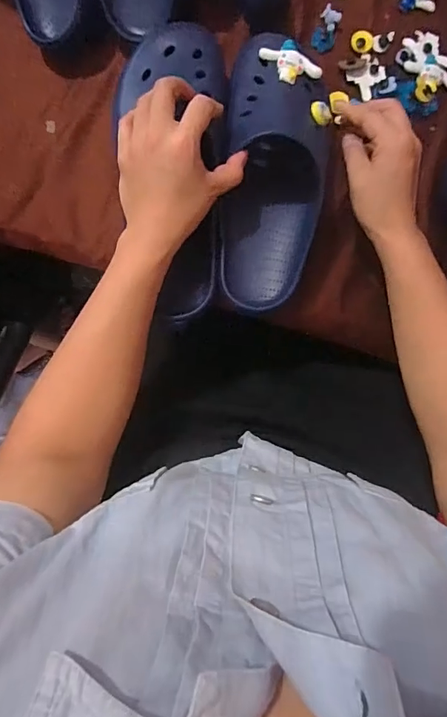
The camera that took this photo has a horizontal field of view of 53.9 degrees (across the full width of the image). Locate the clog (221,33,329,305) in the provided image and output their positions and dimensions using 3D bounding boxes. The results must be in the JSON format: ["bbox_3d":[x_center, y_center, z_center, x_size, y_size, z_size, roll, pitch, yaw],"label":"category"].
[{"bbox_3d":[0.050,-0.185,0.445,0.098,0.075,0.260,7,84,1],"label":"clog"}]

